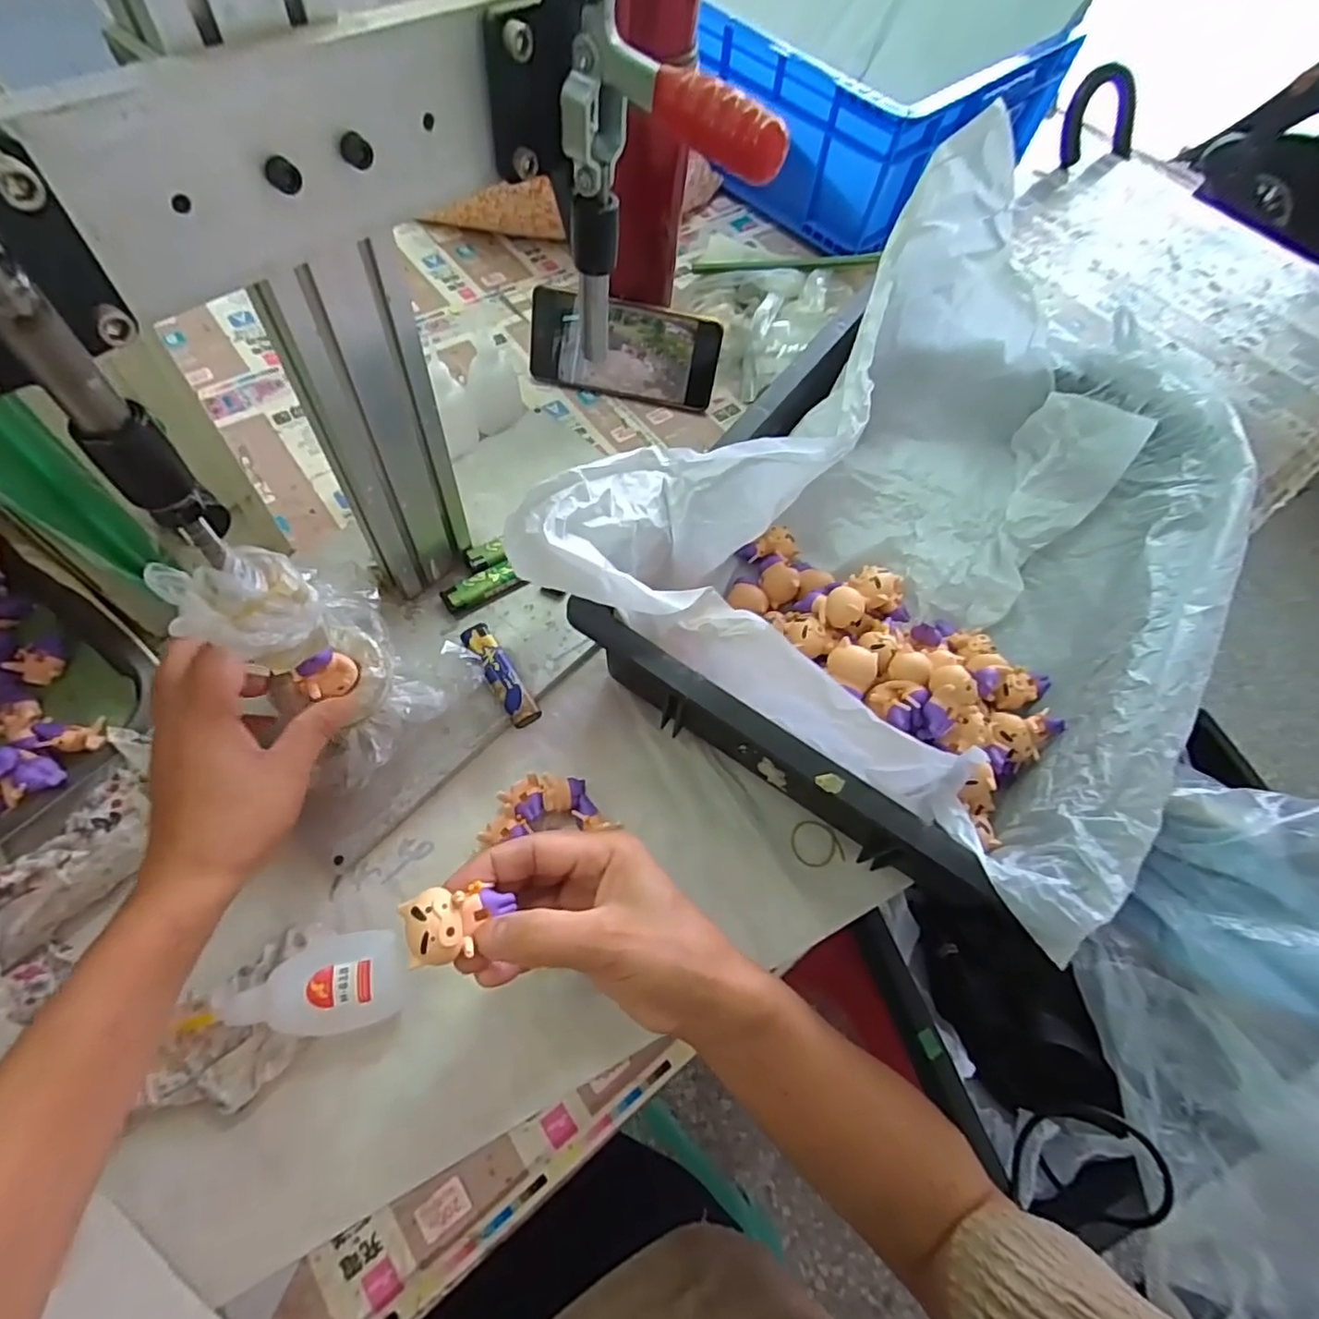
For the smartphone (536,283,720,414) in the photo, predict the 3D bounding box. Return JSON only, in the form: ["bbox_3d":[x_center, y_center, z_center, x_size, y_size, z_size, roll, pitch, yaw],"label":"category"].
[{"bbox_3d":[-0.032,-0.275,0.568,0.165,0.076,0.012,12,35,0],"label":"smartphone"}]

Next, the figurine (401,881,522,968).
[{"bbox_3d":[-0.085,0.112,0.275,0.044,0.018,0.028,-14,59,-14],"label":"figurine"}]

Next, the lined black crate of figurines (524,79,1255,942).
[{"bbox_3d":[0.187,-0.104,0.437,0.357,0.200,0.441,31,60,15],"label":"lined black crate of figurines"}]

